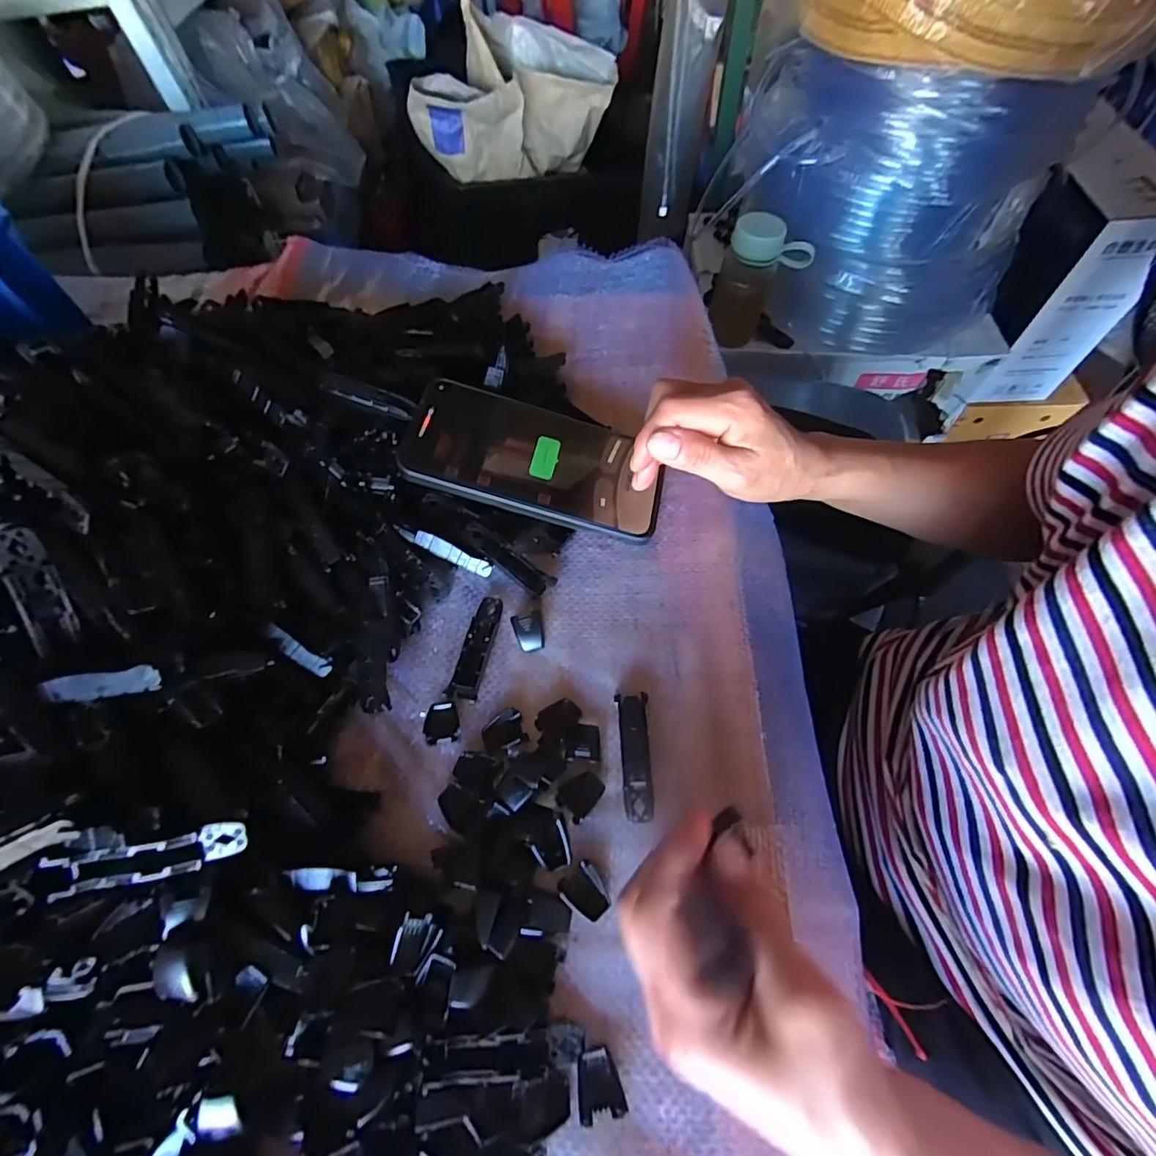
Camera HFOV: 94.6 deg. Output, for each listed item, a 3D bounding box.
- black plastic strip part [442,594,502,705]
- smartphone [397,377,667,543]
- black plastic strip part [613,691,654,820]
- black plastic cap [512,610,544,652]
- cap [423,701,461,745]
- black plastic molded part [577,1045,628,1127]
[{"bbox_3d":[-0.059,0.041,0.314,0.017,0.011,0.063,13,63,11],"label":"black plastic strip part"},{"bbox_3d":[-0.026,-0.077,0.344,0.162,0.009,0.079,16,66,-6],"label":"smartphone"},{"bbox_3d":[0.029,0.092,0.279,0.017,0.010,0.064,-1,62,3],"label":"black plastic strip part"},{"bbox_3d":[-0.029,0.032,0.315,0.016,0.012,0.020,-17,62,-5],"label":"black plastic cap"},{"bbox_3d":[-0.075,0.079,0.293,0.018,0.010,0.022,-15,62,-5],"label":"cap"},{"bbox_3d":[0.009,0.207,0.218,0.019,0.007,0.022,-9,62,-1],"label":"black plastic molded part"}]

